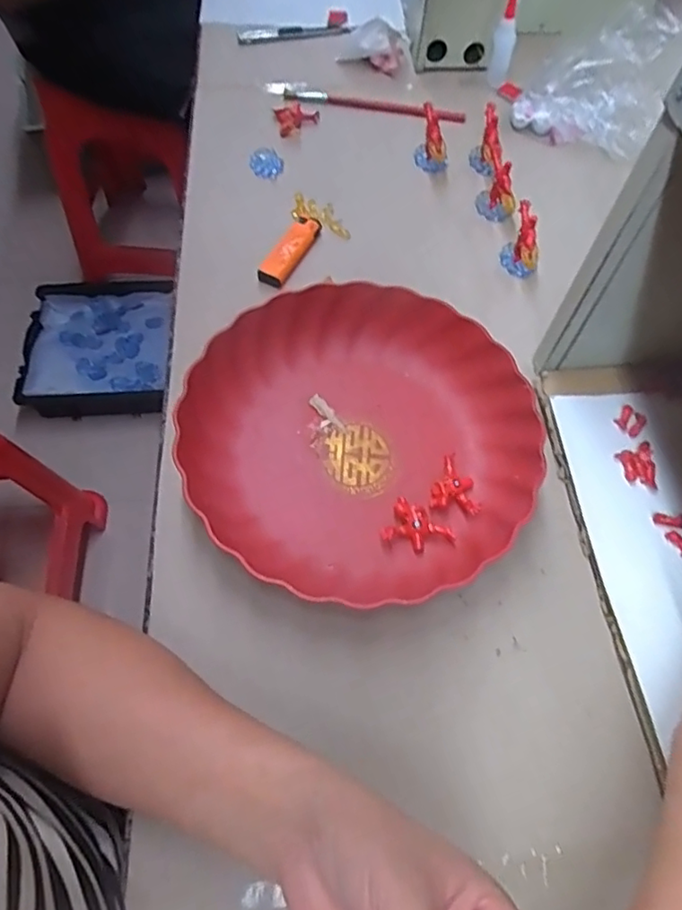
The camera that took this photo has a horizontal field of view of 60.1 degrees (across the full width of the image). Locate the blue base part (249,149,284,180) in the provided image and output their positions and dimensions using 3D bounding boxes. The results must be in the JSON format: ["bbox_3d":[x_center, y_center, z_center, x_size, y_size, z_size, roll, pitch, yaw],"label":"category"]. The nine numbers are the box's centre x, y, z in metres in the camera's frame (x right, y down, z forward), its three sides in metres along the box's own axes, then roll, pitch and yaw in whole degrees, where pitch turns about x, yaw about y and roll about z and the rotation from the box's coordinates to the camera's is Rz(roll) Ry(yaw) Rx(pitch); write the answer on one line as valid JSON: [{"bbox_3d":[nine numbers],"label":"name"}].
[{"bbox_3d":[-0.075,-0.297,0.601,0.028,0.014,0.037,-27,67,-16],"label":"blue base part"}]

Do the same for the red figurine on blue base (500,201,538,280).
[{"bbox_3d":[0.165,-0.192,0.526,0.035,0.049,0.036,30,65,13],"label":"red figurine on blue base"}]

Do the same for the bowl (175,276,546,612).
[{"bbox_3d":[0.016,-0.021,0.429,0.237,0.043,0.232,1,62,-2],"label":"bowl"}]

